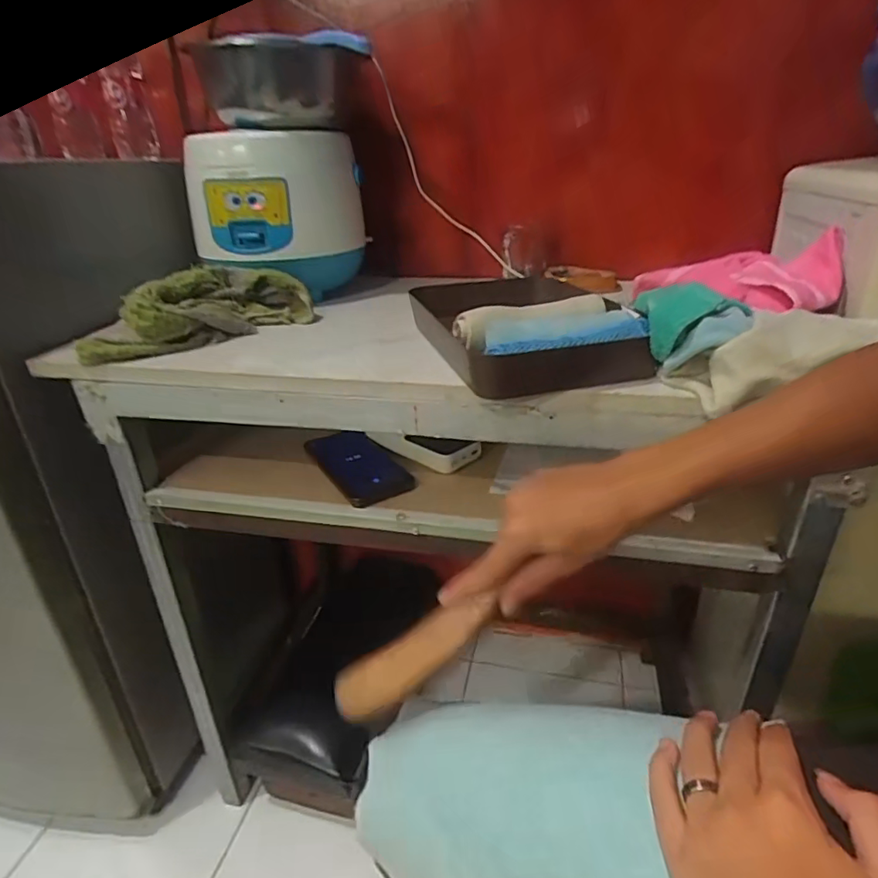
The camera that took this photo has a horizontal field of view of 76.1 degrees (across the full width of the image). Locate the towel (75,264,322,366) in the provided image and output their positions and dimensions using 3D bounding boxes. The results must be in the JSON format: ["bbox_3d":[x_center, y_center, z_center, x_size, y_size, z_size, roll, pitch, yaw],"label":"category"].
[{"bbox_3d":[-0.277,-0.152,0.636,0.249,0.064,0.123,-21,32,-31],"label":"towel"}]

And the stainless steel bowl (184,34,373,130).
[{"bbox_3d":[-0.184,-0.409,0.646,0.169,0.081,0.169,-10,28,-15],"label":"stainless steel bowl"}]

